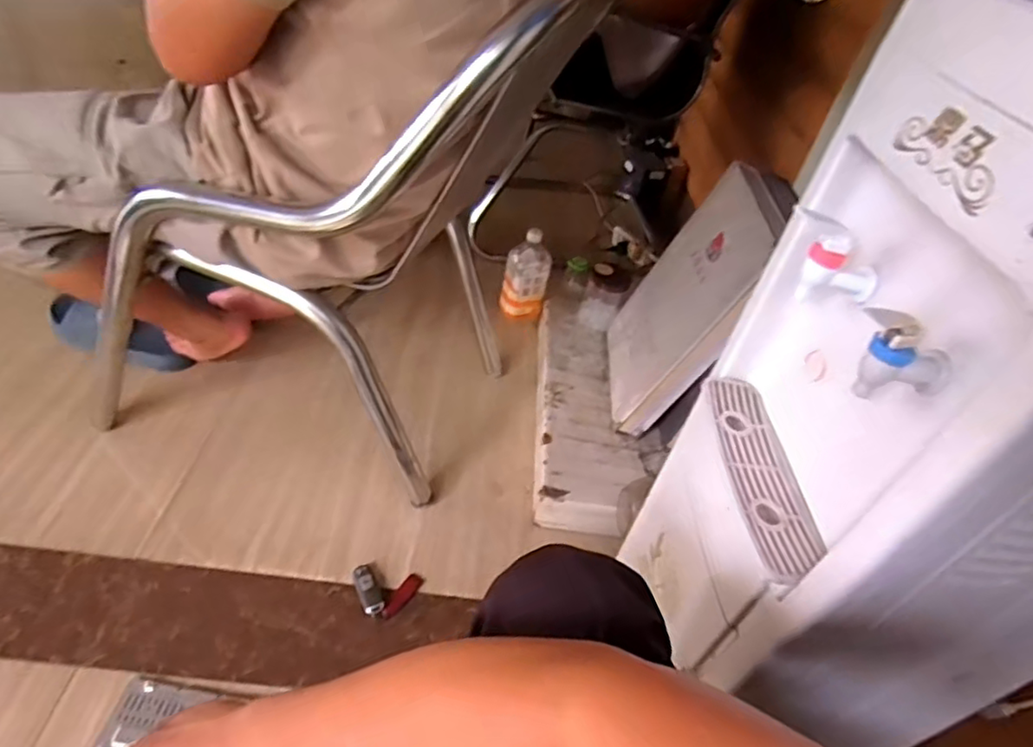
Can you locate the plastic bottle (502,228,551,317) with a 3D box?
[{"bbox_3d":[0.021,-0.217,1.376,0.099,0.210,0.082,11,41,-2],"label":"plastic bottle"}]

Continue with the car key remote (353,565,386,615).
[{"bbox_3d":[-0.210,0.305,0.872,0.033,0.010,0.071,-15,42,-26],"label":"car key remote"}]

